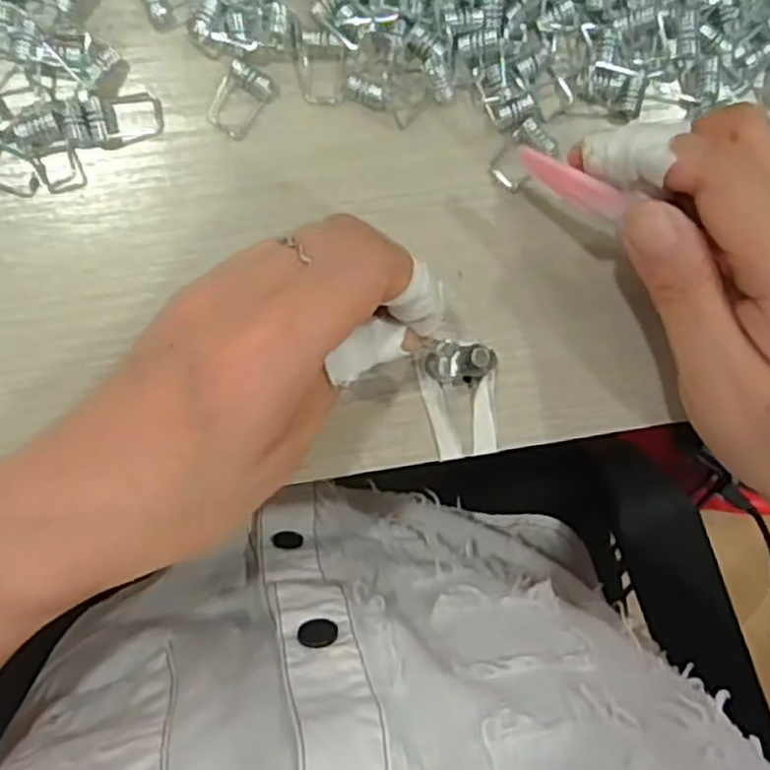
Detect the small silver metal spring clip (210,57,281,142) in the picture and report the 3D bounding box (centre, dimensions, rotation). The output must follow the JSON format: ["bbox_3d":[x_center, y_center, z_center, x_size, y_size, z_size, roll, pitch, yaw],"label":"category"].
[{"bbox_3d":[-0.047,-0.094,0.248,0.016,0.007,0.022,30,92,-6],"label":"small silver metal spring clip"}]

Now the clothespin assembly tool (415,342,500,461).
[{"bbox_3d":[0.027,0.006,0.258,0.026,0.014,0.041,-8,95,-4],"label":"clothespin assembly tool"}]

